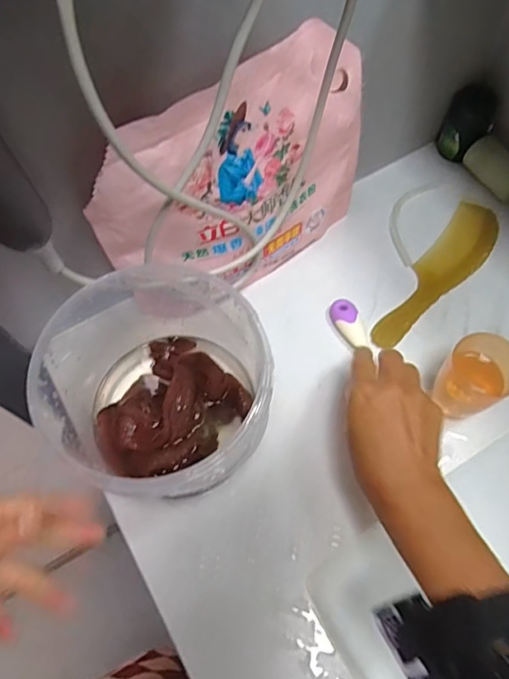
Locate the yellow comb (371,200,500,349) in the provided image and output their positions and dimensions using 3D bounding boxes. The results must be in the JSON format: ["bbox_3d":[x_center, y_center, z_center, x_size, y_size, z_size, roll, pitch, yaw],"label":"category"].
[{"bbox_3d":[0.191,-0.065,0.522,0.052,0.004,0.202,34,70,15],"label":"yellow comb"}]

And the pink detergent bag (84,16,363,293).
[{"bbox_3d":[-0.005,-0.121,0.436,0.247,0.217,0.051,-35,70,-14],"label":"pink detergent bag"}]

